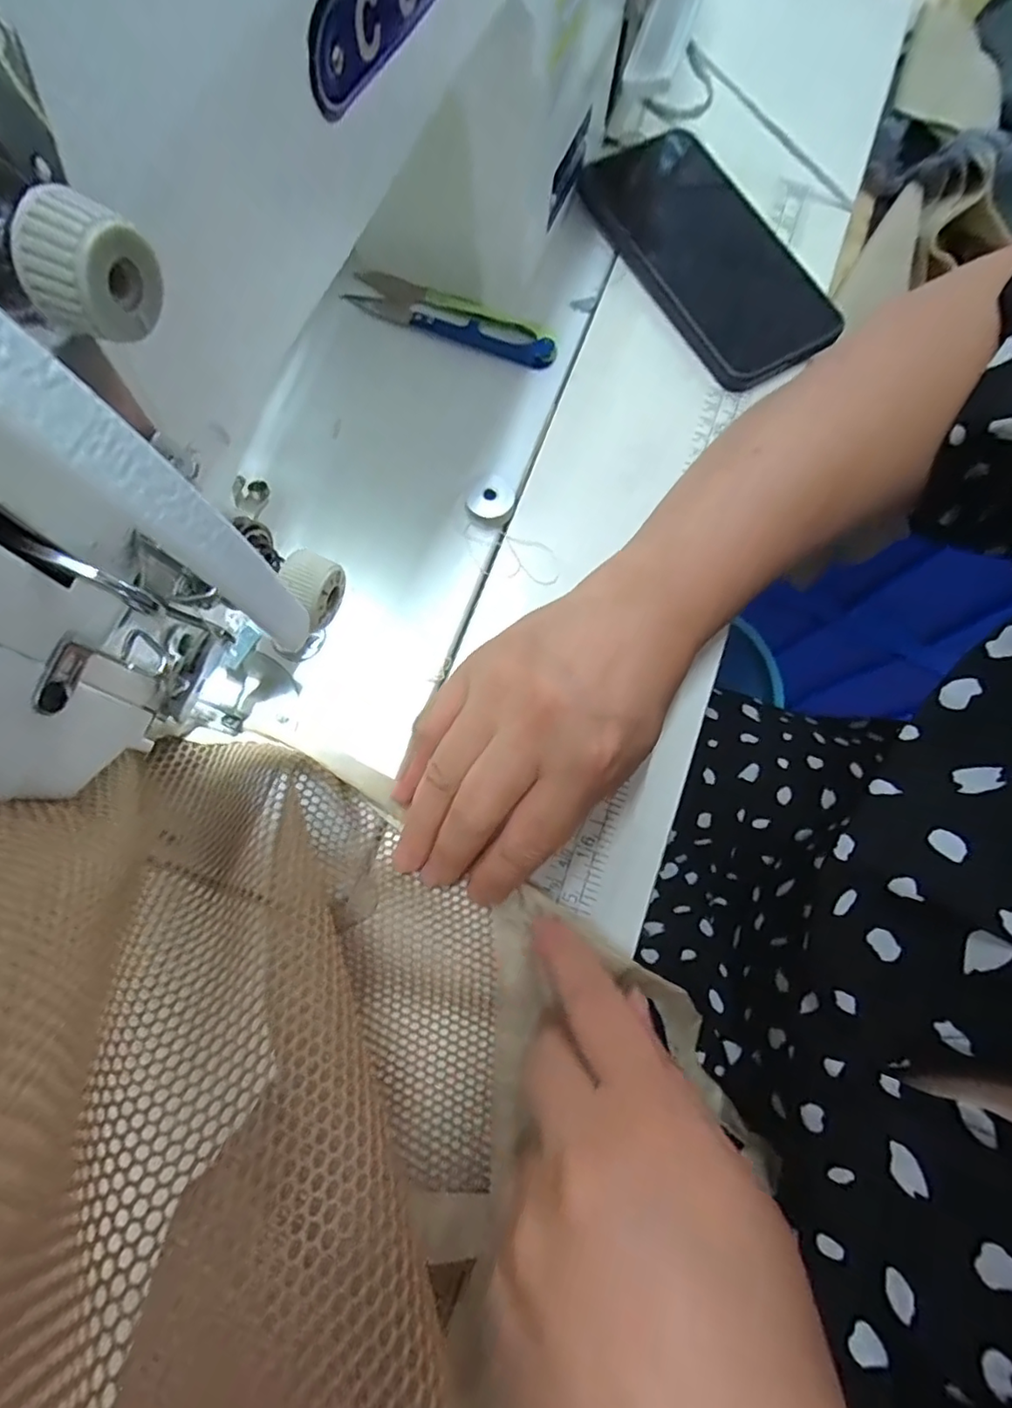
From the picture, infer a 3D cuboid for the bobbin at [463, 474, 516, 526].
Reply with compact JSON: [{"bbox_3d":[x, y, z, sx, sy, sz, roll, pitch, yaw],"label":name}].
[{"bbox_3d":[-0.008,-0.103,0.298,0.023,0.010,0.025,10,76,0],"label":"bobbin"}]

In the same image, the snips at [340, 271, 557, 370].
[{"bbox_3d":[-0.030,-0.212,0.325,0.119,0.005,0.027,23,77,3],"label":"snips"}]

